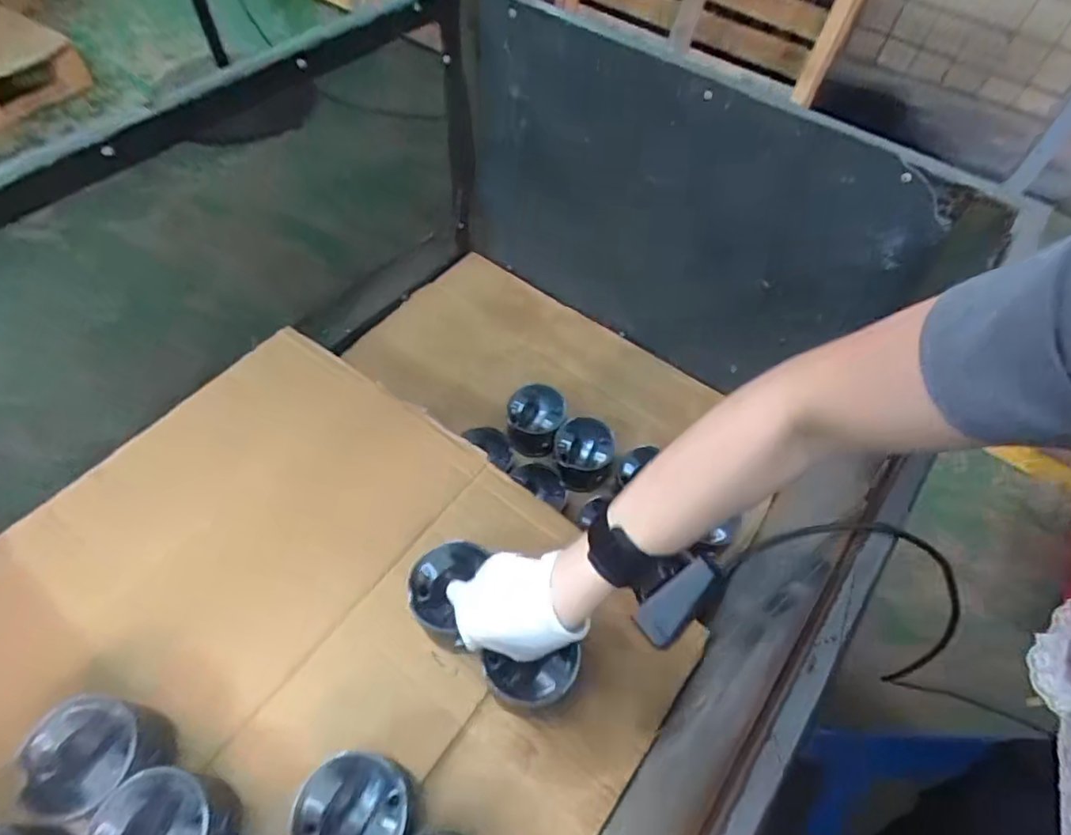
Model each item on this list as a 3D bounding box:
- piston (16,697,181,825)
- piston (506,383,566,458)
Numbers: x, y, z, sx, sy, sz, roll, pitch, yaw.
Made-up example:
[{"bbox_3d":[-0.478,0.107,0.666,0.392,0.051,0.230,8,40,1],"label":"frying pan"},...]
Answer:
[{"bbox_3d":[-0.369,0.294,0.511,0.097,0.082,0.093,2,57,-3],"label":"piston"},{"bbox_3d":[-0.001,0.004,0.907,0.083,0.073,0.088,9,57,1],"label":"piston"}]

